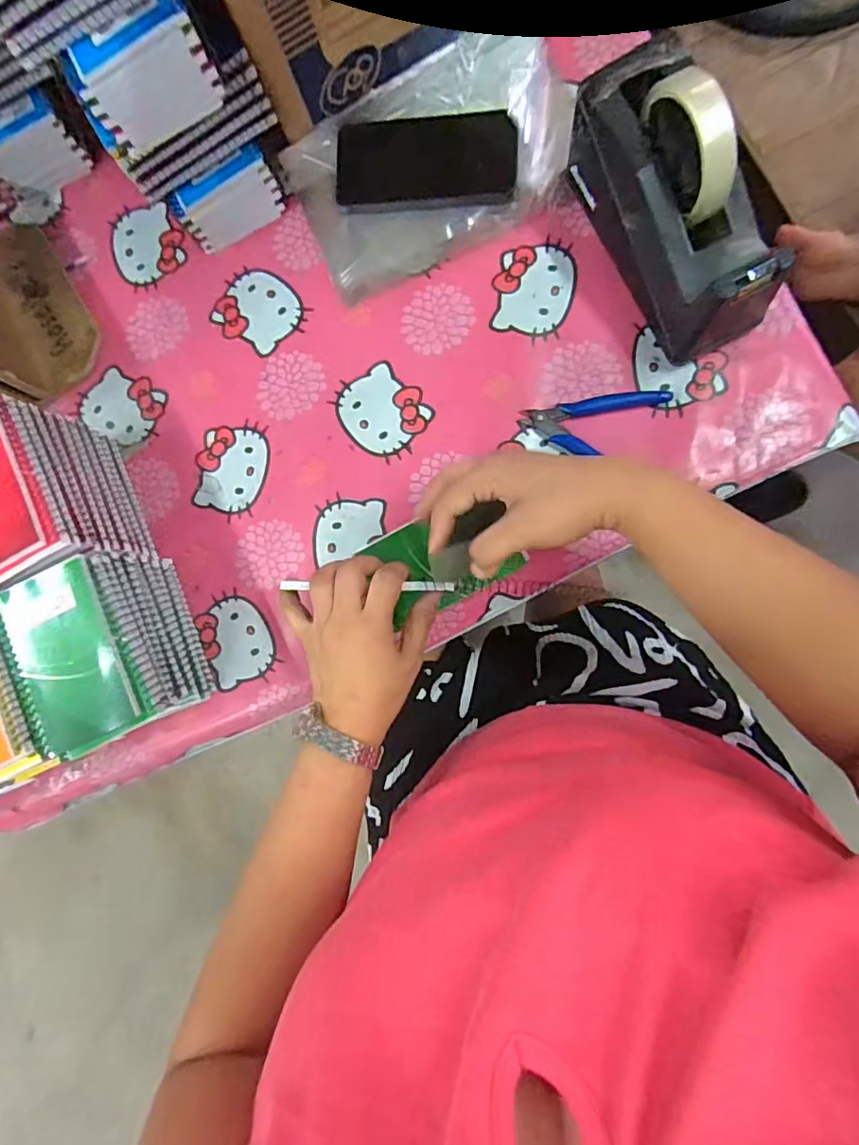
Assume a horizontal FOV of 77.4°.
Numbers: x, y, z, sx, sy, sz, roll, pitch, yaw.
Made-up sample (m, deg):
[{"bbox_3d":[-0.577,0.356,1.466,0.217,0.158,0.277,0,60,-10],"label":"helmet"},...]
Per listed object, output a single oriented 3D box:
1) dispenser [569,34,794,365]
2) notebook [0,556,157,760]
[{"bbox_3d":[0.184,-0.278,0.407,0.079,0.121,0.198,-26,84,5],"label":"dispenser"},{"bbox_3d":[-0.272,0.064,0.406,0.087,0.017,0.138,-27,84,5],"label":"notebook"}]

